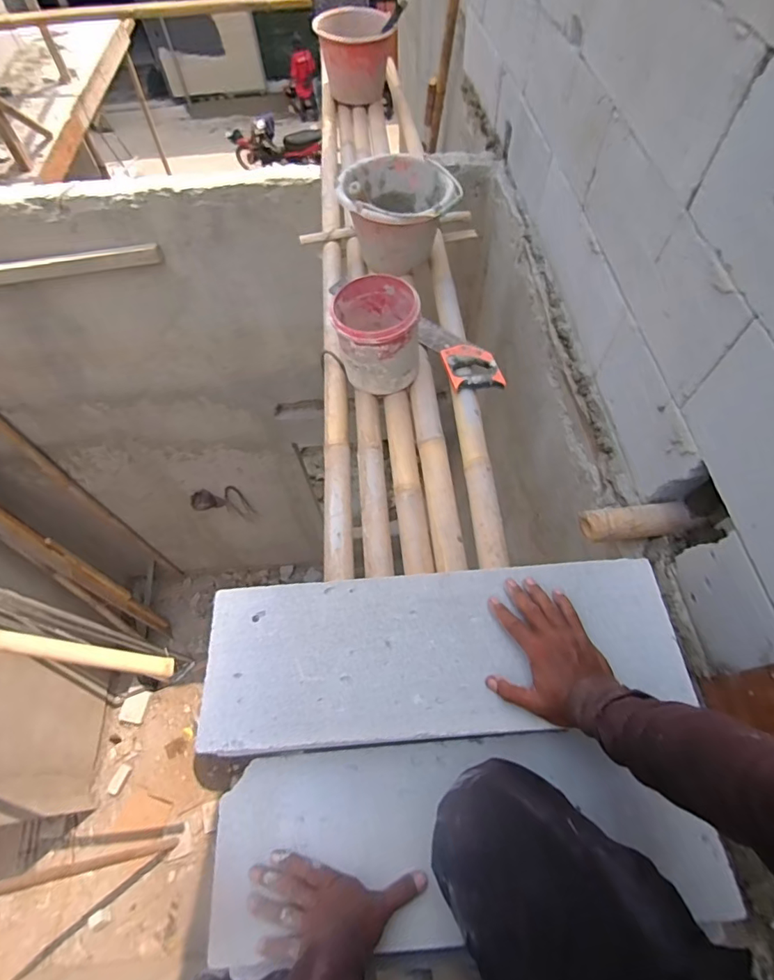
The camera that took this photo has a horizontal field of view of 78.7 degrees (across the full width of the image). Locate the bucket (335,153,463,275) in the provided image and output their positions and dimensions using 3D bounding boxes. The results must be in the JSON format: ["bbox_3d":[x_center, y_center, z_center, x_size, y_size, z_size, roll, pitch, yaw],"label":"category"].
[{"bbox_3d":[0.021,-0.718,1.264,0.276,0.216,0.304,-15,61,-6],"label":"bucket"}]

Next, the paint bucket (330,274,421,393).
[{"bbox_3d":[-0.019,-0.348,1.080,0.185,0.186,0.185,-5,61,0],"label":"paint bucket"}]

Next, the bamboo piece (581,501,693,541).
[{"bbox_3d":[0.468,0.063,0.902,0.177,0.050,0.064,-3,61,1],"label":"bamboo piece"}]

